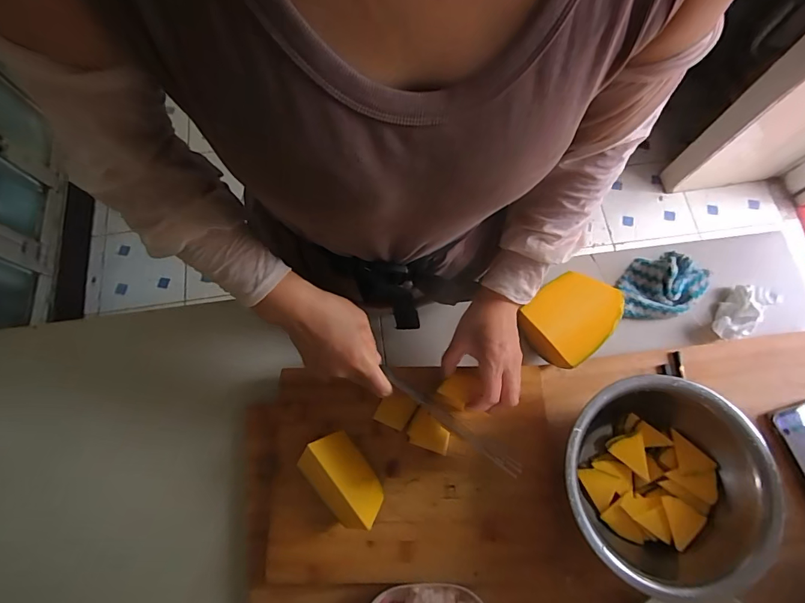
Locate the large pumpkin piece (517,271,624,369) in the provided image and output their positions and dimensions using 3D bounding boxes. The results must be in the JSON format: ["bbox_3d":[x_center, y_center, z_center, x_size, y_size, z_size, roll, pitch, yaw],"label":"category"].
[{"bbox_3d":[0.213,0.023,0.539,0.095,0.055,0.116,41,79,11],"label":"large pumpkin piece"}]

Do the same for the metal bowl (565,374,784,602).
[{"bbox_3d":[0.272,0.190,0.454,0.201,0.085,0.194,0,74,1],"label":"metal bowl"}]

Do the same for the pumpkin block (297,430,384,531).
[{"bbox_3d":[-0.067,0.199,0.455,0.064,0.043,0.101,-33,76,-8],"label":"pumpkin block"}]

